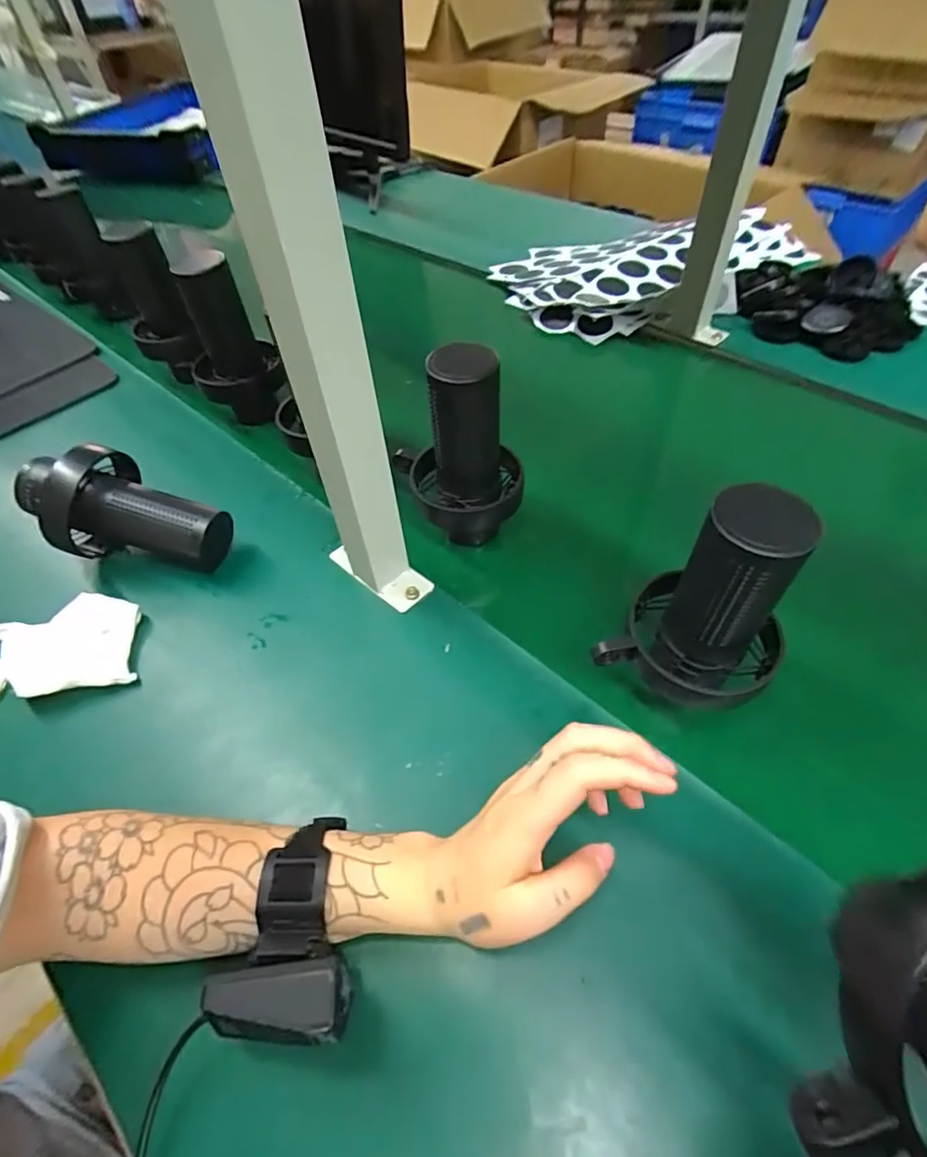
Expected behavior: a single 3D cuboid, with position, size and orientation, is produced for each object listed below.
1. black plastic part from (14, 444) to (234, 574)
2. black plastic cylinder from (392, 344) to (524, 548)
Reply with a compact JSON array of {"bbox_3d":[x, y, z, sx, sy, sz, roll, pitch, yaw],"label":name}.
[{"bbox_3d":[-0.301,-0.058,0.492,0.174,0.079,0.083,18,52,-7],"label":"black plastic part"},{"bbox_3d":[-0.007,-0.106,0.463,0.109,0.168,0.085,-4,52,0],"label":"black plastic cylinder"}]

